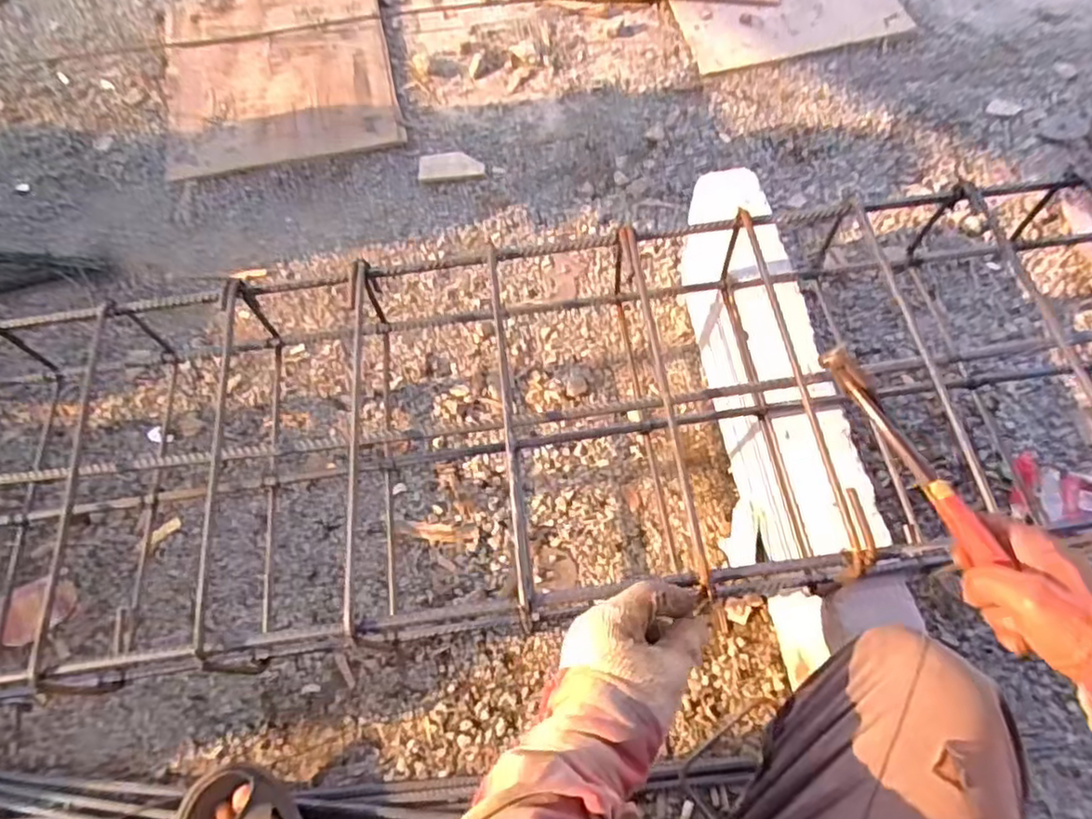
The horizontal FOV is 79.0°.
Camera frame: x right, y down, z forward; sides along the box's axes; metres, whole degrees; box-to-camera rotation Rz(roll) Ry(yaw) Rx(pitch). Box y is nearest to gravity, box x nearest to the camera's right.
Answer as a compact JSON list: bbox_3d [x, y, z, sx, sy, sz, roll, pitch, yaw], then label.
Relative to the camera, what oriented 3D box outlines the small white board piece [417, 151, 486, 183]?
[{"bbox_3d":[-0.155,-0.401,1.091,0.106,0.013,0.053,-2,69,1],"label":"small white board piece"}]

